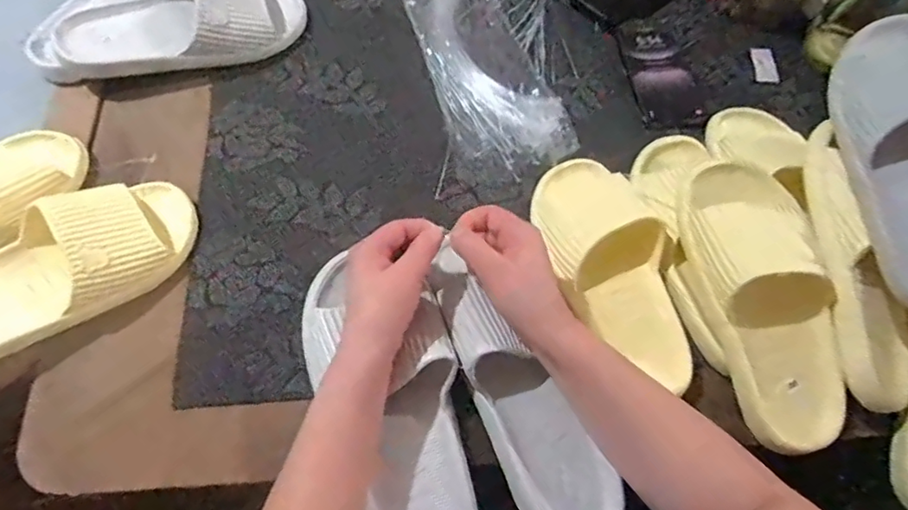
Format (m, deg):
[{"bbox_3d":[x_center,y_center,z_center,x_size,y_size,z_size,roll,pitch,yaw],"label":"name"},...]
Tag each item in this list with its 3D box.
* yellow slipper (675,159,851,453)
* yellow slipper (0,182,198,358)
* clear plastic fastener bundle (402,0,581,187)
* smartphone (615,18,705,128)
[{"bbox_3d":[0.273,0.035,0.495,0.095,0.061,0.243,-14,83,-10],"label":"yellow slipper"},{"bbox_3d":[-0.347,0.013,0.510,0.237,0.076,0.099,-30,68,-16],"label":"yellow slipper"},{"bbox_3d":[0.013,-0.278,0.691,0.130,0.033,0.428,-14,65,-9],"label":"clear plastic fastener bundle"},{"bbox_3d":[0.244,-0.218,0.686,0.073,0.009,0.156,-5,64,-5],"label":"smartphone"}]

